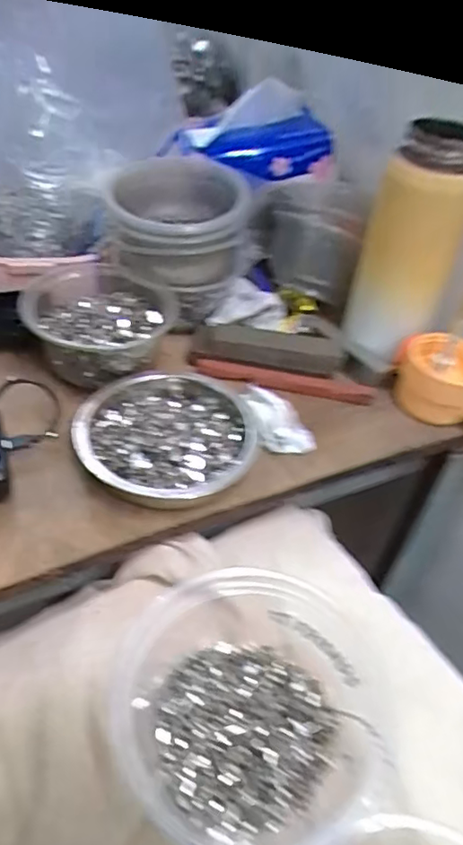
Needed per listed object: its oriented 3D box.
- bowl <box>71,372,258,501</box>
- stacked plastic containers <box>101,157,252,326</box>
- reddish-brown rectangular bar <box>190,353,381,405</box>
[{"bbox_3d":[-0.043,0.006,0.418,0.120,0.032,0.134,25,45,19],"label":"bowl"},{"bbox_3d":[-0.047,-0.169,0.526,0.119,0.102,0.145,4,43,-4],"label":"stacked plastic containers"},{"bbox_3d":[0.042,-0.035,0.488,0.153,0.012,0.018,9,42,2],"label":"reddish-brown rectangular bar"}]

